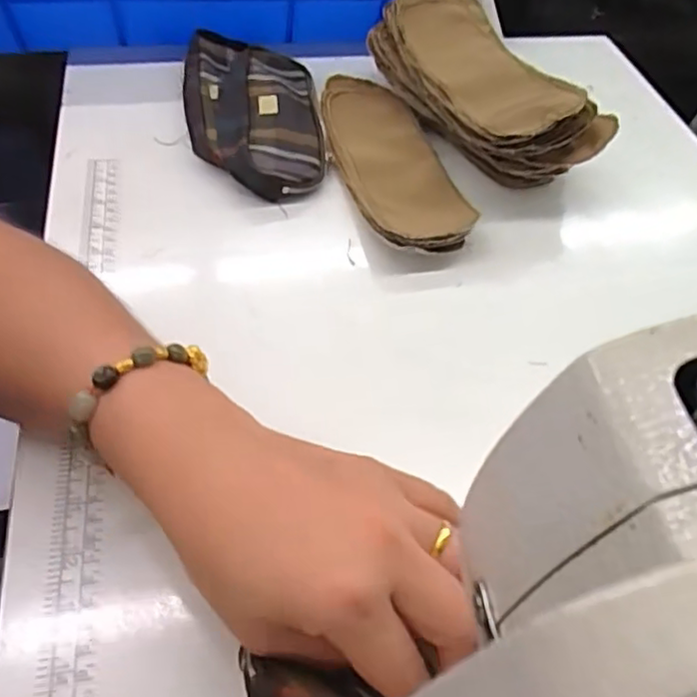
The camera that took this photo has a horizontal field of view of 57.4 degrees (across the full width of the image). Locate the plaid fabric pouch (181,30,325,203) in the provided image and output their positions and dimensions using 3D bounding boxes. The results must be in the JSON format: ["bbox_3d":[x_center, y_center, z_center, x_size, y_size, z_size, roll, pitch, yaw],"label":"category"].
[{"bbox_3d":[-0.078,-0.197,0.517,0.107,0.027,0.205,-2,51,-7],"label":"plaid fabric pouch"}]

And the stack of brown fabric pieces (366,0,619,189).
[{"bbox_3d":[0.104,-0.202,0.503,0.103,0.065,0.214,-24,57,-23],"label":"stack of brown fabric pieces"}]

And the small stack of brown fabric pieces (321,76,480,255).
[{"bbox_3d":[0.033,-0.140,0.483,0.079,0.021,0.204,-8,53,-13],"label":"small stack of brown fabric pieces"}]

